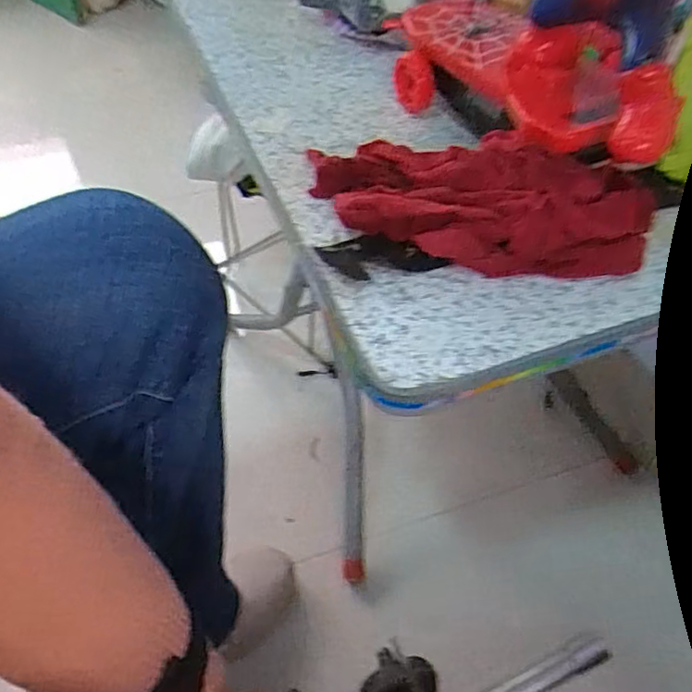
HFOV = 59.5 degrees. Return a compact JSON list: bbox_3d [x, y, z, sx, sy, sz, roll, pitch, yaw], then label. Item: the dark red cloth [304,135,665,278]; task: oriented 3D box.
[{"bbox_3d":[0.062,-0.081,0.329,0.193,0.043,0.070,14,49,16],"label":"dark red cloth"}]

